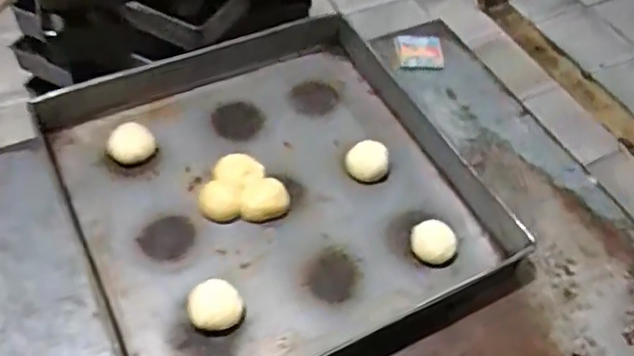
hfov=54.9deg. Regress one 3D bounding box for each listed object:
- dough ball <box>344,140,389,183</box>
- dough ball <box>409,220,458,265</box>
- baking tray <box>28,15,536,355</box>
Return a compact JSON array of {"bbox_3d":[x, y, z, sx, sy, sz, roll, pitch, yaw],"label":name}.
[{"bbox_3d":[0.065,-0.020,0.793,0.054,0.032,0.049,13,53,5],"label":"dough ball"},{"bbox_3d":[0.137,0.078,0.727,0.053,0.033,0.050,2,53,-3],"label":"dough ball"},{"bbox_3d":[-0.049,0.008,0.768,0.479,0.069,0.477,-22,57,-20],"label":"baking tray"}]

